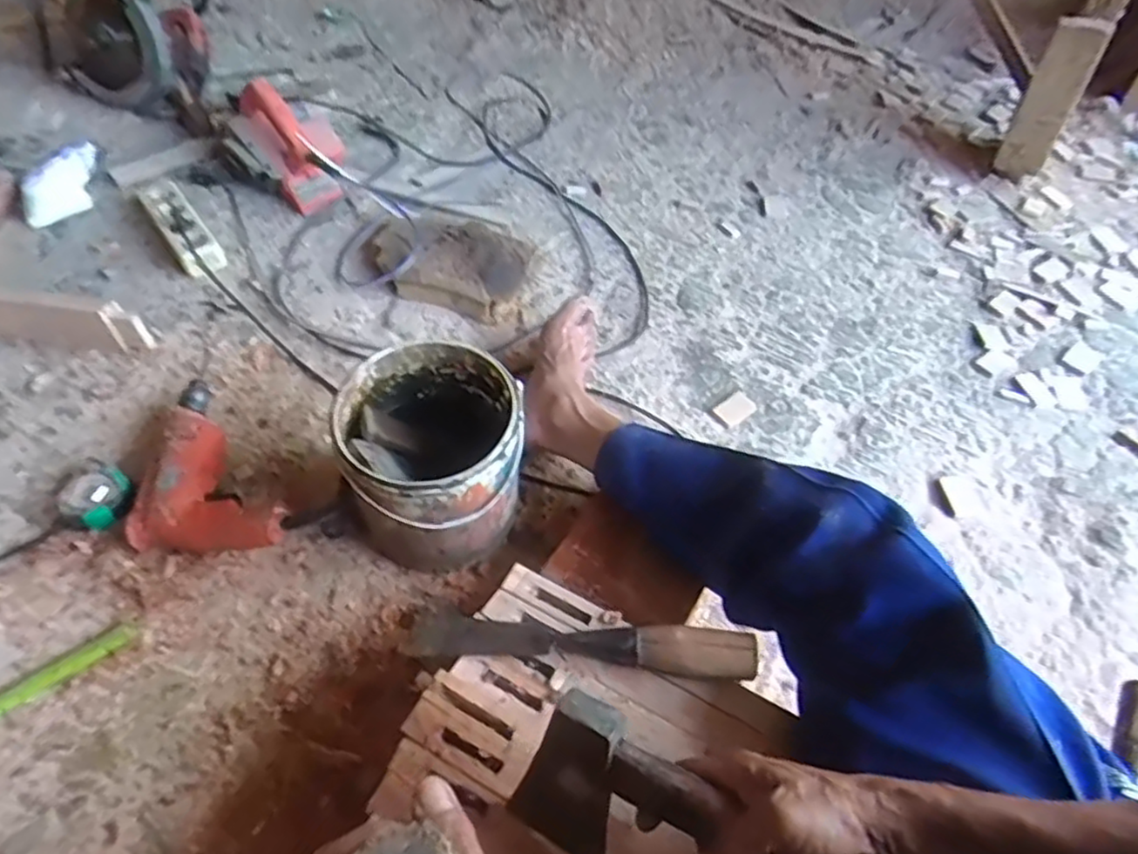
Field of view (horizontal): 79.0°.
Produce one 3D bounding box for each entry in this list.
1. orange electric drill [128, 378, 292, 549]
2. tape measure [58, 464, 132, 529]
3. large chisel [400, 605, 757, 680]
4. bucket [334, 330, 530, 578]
[{"bbox_3d":[-0.418,0.067,0.764,0.146,0.067,0.254,-34,62,-26],"label":"orange electric drill"},{"bbox_3d":[-0.521,0.077,0.766,0.058,0.033,0.066,14,54,5],"label":"tape measure"},{"bbox_3d":[0.007,0.178,0.577,0.283,0.047,0.037,6,52,1],"label":"large chisel"},{"bbox_3d":[-0.147,0.028,0.743,0.183,0.178,0.194,3,53,-4],"label":"bucket"}]

